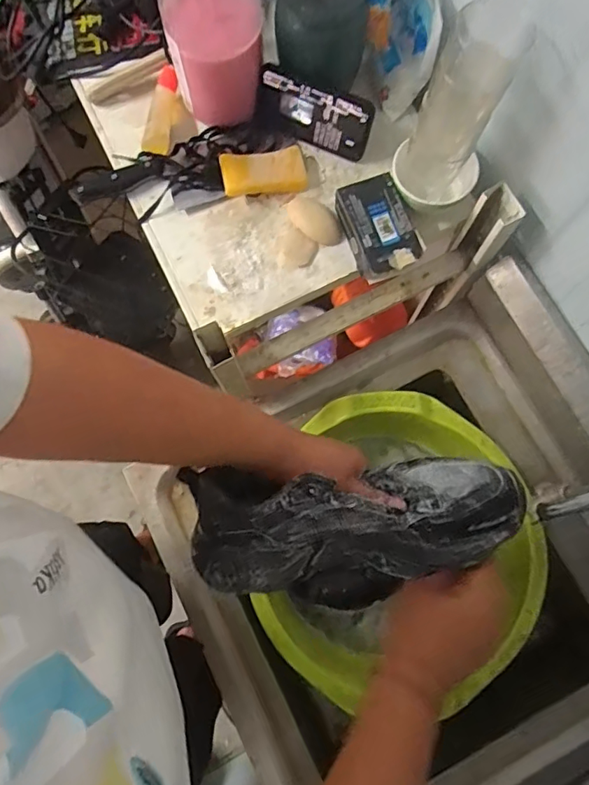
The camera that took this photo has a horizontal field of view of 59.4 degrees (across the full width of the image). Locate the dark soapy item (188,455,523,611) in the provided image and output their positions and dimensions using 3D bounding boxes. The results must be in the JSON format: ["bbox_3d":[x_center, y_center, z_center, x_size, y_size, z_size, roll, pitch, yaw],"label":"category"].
[{"bbox_3d":[0.049,0.122,0.454,0.282,0.063,0.121,-7,75,4],"label":"dark soapy item"}]

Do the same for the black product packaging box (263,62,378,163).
[{"bbox_3d":[0.025,-0.350,0.646,0.147,0.078,0.022,24,61,0],"label":"black product packaging box"}]

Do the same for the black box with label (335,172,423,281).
[{"bbox_3d":[0.101,-0.202,0.632,0.073,0.034,0.119,-17,76,-4],"label":"black box with label"}]

